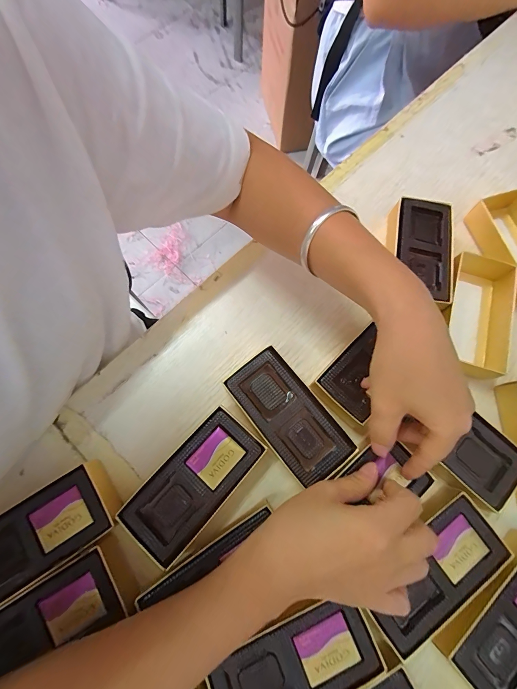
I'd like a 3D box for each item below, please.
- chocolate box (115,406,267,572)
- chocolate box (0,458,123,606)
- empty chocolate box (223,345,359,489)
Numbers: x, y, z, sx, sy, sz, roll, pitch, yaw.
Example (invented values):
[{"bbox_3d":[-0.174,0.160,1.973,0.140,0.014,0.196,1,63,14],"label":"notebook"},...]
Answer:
[{"bbox_3d":[-0.052,0.113,0.265,0.056,0.032,0.115,41,77,10],"label":"chocolate box"},{"bbox_3d":[-0.172,0.149,0.250,0.117,0.034,0.055,-32,76,-10],"label":"chocolate box"},{"bbox_3d":[0.025,0.064,0.281,0.054,0.034,0.114,-37,77,-11],"label":"empty chocolate box"}]

